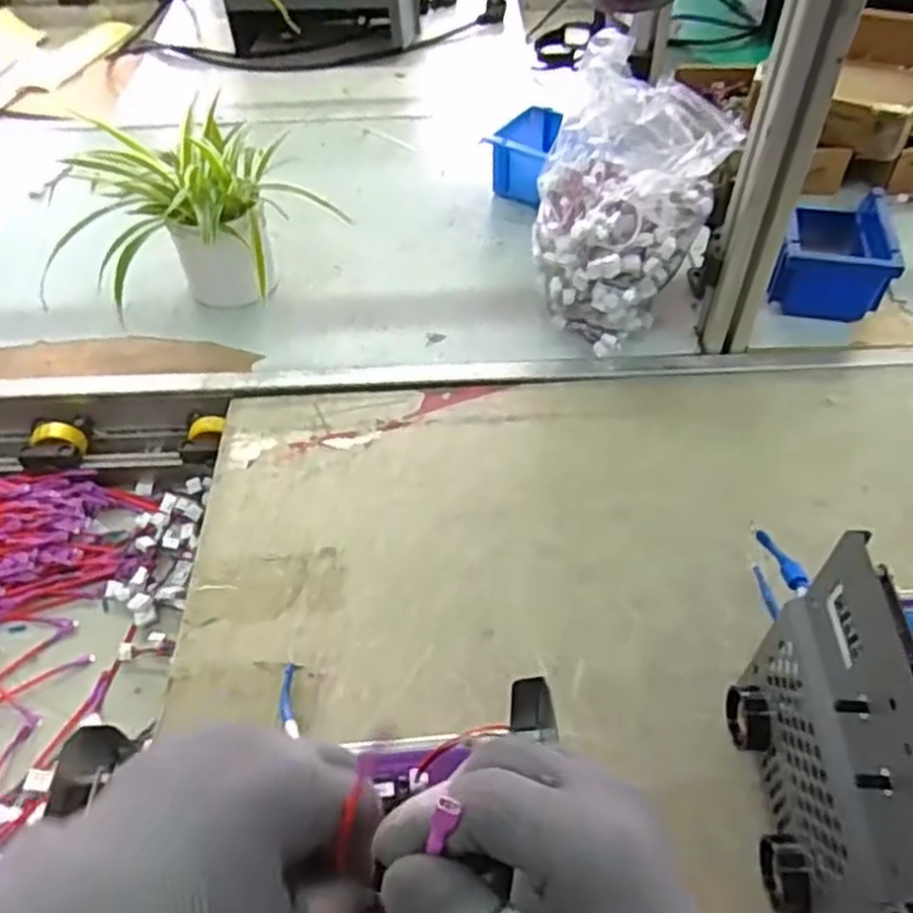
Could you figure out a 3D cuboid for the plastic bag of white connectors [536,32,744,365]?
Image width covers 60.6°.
[{"bbox_3d":[0.139,-0.224,0.718,0.137,0.204,0.158,-36,58,-24],"label":"plastic bag of white connectors"}]

